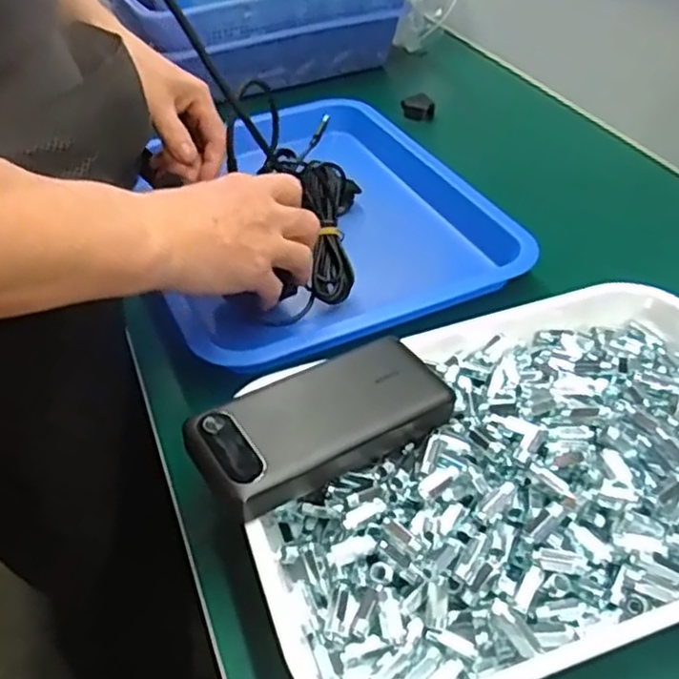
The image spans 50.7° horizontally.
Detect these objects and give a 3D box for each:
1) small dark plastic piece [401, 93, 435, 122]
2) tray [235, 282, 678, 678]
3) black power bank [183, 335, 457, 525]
[{"bbox_3d":[0.095,-0.281,0.867,0.039,0.030,0.020,2,43,7],"label":"small dark plastic piece"},{"bbox_3d":[0.120,0.071,0.438,0.344,0.040,0.239,-15,43,-12],"label":"tray"},{"bbox_3d":[-0.008,0.049,0.430,0.151,0.030,0.068,-23,46,-20],"label":"black power bank"}]

